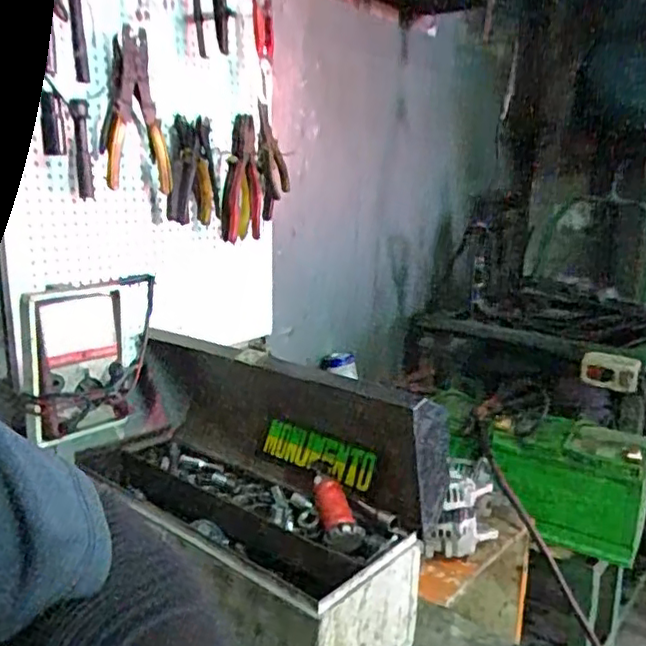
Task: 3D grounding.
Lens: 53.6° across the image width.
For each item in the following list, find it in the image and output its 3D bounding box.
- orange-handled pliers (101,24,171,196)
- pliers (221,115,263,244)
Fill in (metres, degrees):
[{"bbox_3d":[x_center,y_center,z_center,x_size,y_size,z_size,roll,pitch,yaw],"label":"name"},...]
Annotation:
[{"bbox_3d":[-0.263,-0.288,0.880,0.032,0.210,0.096,16,23,41],"label":"orange-handled pliers"},{"bbox_3d":[-0.123,-0.228,1.034,0.068,0.198,0.029,0,26,-24],"label":"pliers"}]

